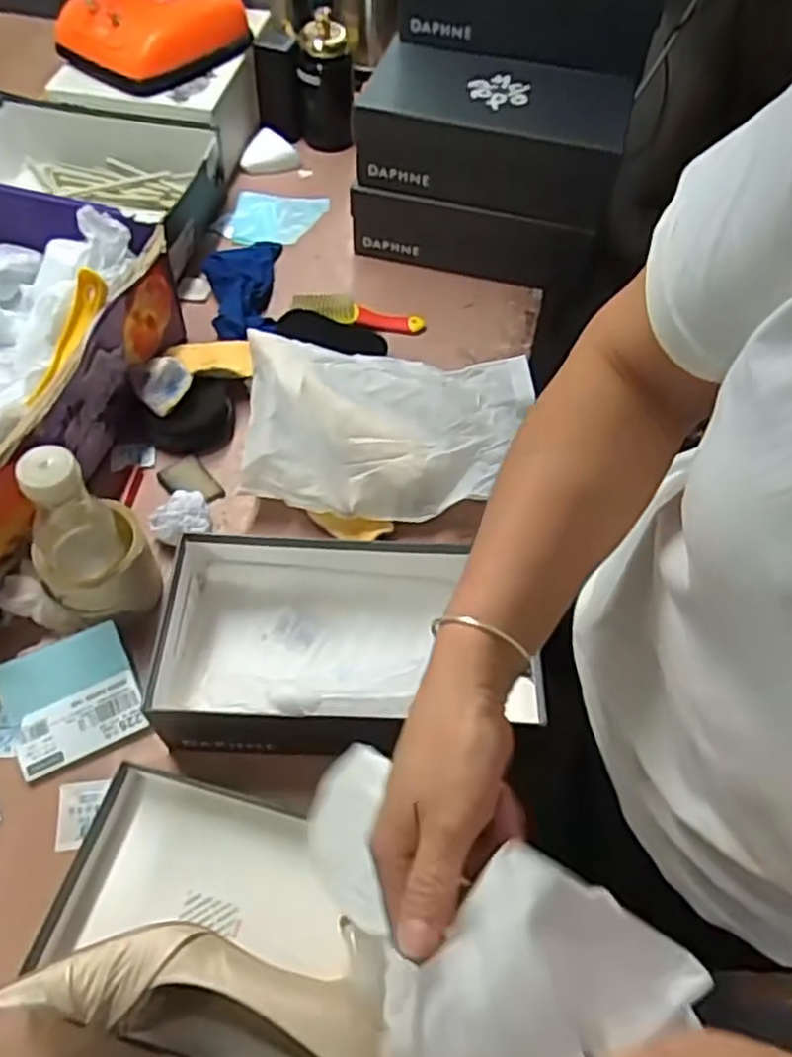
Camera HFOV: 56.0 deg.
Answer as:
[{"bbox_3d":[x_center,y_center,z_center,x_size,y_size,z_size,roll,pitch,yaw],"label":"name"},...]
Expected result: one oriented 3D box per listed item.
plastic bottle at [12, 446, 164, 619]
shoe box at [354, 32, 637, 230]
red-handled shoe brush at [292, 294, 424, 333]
[{"bbox_3d":[-0.254,0.001,0.598,0.088,0.171,0.078,-28,62,-21],"label":"plastic bottle"},{"bbox_3d":[0.116,-0.471,0.878,0.304,0.102,0.162,11,56,3],"label":"shoe box"},{"bbox_3d":[-0.044,-0.257,0.888,0.153,0.021,0.039,8,55,-14],"label":"red-handled shoe brush"}]

